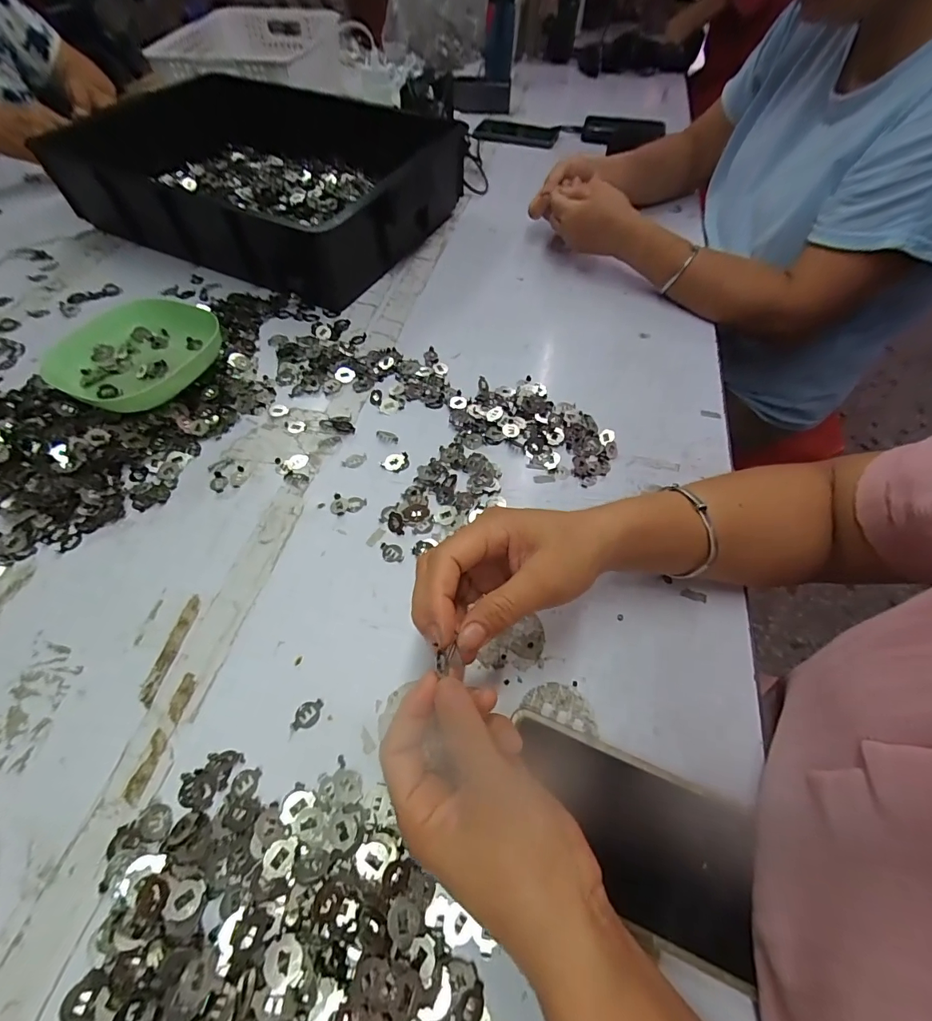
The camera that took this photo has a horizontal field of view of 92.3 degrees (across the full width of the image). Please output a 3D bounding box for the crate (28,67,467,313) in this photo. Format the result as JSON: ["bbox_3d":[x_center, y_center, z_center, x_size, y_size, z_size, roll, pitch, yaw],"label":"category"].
[{"bbox_3d":[-0.292,-0.489,0.648,0.505,0.107,0.353,22,59,14],"label":"crate"}]

